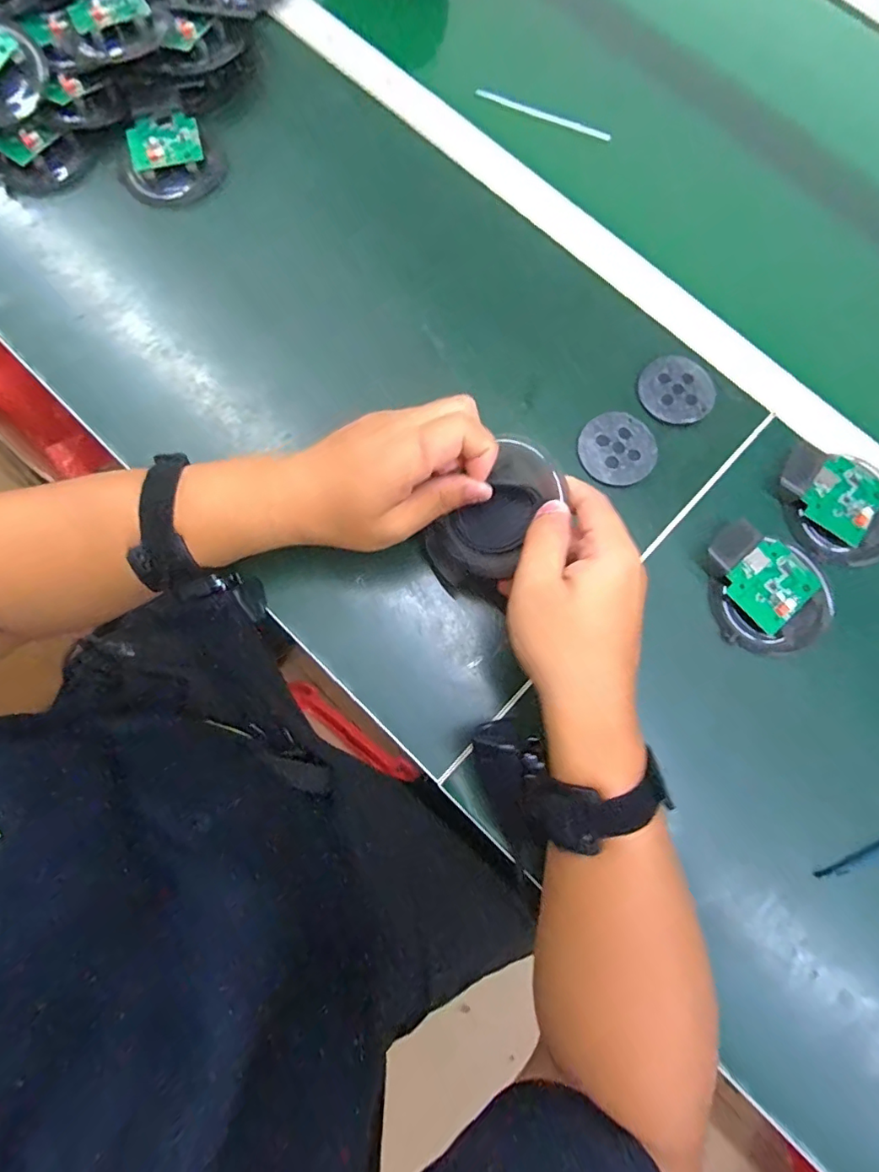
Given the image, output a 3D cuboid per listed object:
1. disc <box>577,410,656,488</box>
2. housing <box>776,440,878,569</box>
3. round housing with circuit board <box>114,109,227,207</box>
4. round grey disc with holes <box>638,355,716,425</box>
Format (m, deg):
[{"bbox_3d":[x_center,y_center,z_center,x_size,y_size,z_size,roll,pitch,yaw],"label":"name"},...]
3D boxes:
[{"bbox_3d":[0.145,-0.111,0.414,0.060,0.004,0.064,0,79,-2],"label":"disc"},{"bbox_3d":[0.312,-0.065,0.400,0.072,0.023,0.099,-26,81,-6],"label":"housing"},{"bbox_3d":[-0.242,-0.383,0.458,0.090,0.019,0.090,0,79,-2],"label":"round housing with circuit board"},{"bbox_3d":[0.198,-0.164,0.427,0.063,0.004,0.062,0,79,-2],"label":"round grey disc with holes"}]

